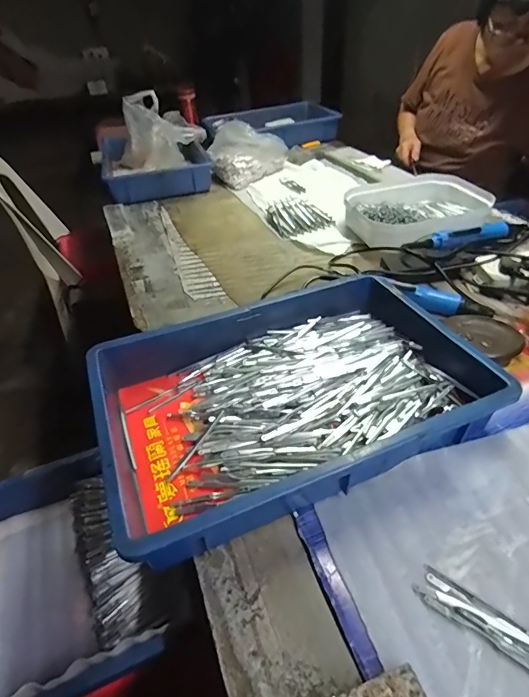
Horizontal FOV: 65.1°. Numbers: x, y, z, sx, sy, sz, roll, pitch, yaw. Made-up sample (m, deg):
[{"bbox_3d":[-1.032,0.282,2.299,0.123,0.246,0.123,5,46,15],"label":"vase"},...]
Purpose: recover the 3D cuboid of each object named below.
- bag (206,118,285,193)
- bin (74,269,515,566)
[{"bbox_3d":[-0.043,-0.555,1.178,0.227,0.129,0.150,-7,40,-2],"label":"bag"},{"bbox_3d":[0.037,0.049,0.511,0.446,0.074,0.298,-14,41,-16],"label":"bin"}]

